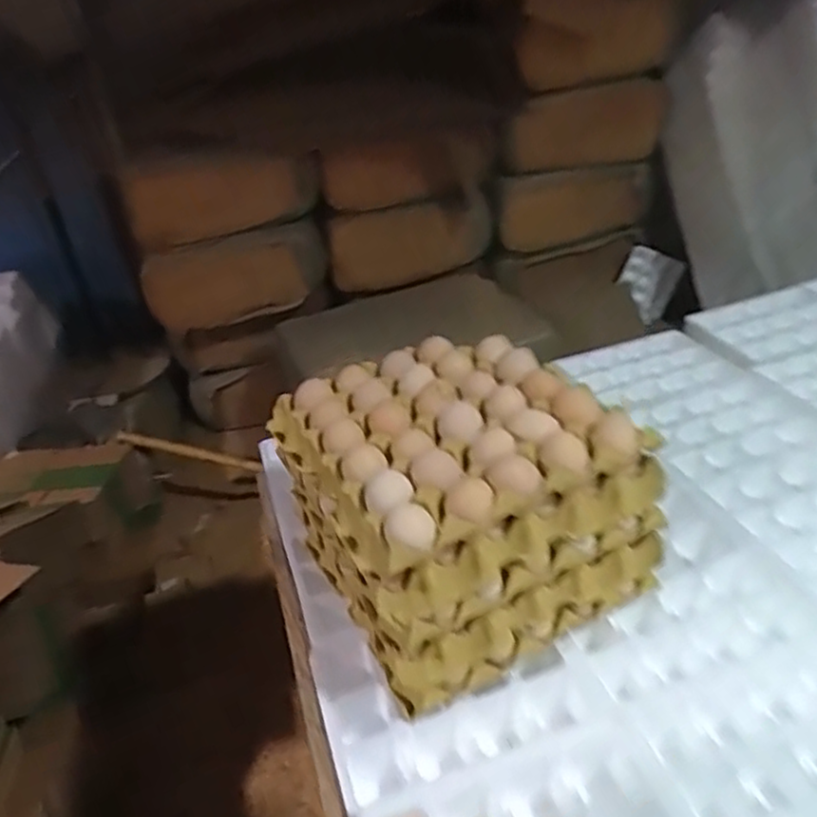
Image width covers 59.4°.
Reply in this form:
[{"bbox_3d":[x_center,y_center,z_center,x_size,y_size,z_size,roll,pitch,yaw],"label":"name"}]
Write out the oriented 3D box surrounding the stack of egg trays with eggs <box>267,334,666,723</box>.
[{"bbox_3d":[0.051,0.081,0.718,0.279,0.204,0.266,-18,33,-20],"label":"stack of egg trays with eggs"}]

